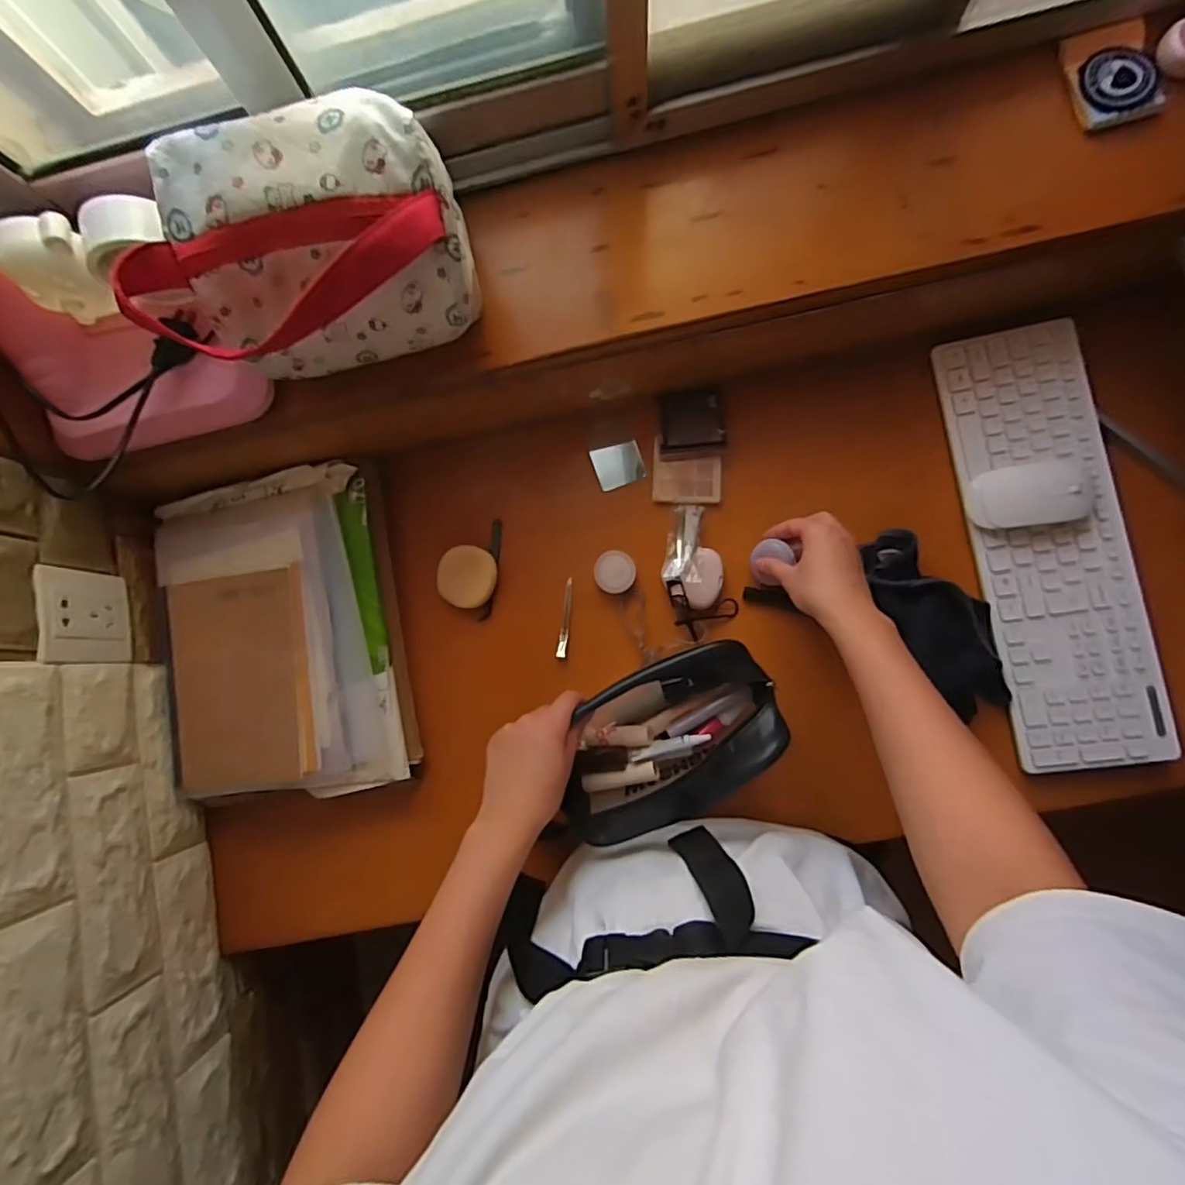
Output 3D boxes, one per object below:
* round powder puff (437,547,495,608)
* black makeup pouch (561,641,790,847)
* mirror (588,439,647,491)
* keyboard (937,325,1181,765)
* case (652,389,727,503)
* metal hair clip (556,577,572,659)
[{"bbox_3d":[-0.133,-0.016,0.640,0.063,0.027,0.064,0,85,5],"label":"round powder puff"},{"bbox_3d":[0.063,0.131,0.543,0.209,0.090,0.121,-30,84,2],"label":"black makeup pouch"},{"bbox_3d":[0.028,-0.139,0.647,0.051,0.004,0.047,-17,84,10],"label":"mirror"},{"bbox_3d":[0.450,-0.050,0.585,0.126,0.024,0.432,-9,85,4],"label":"keyboard"},{"bbox_3d":[0.106,-0.180,0.635,0.068,0.015,0.074,-4,85,4],"label":"case"},{"bbox_3d":[-0.028,0.027,0.634,0.010,0.010,0.084,7,86,5],"label":"metal hair clip"}]

